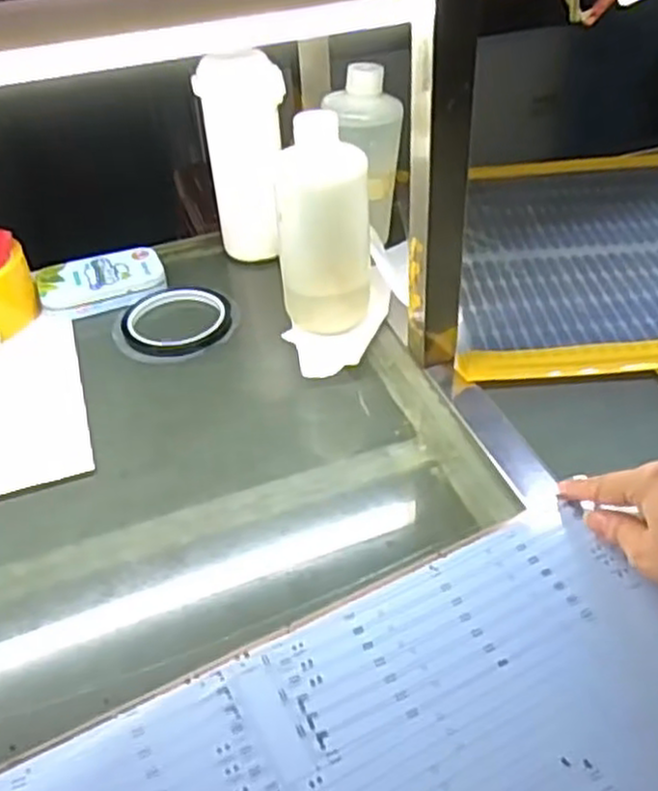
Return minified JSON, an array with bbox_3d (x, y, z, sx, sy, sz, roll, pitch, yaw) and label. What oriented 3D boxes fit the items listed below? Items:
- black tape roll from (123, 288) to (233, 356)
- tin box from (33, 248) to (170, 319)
[{"bbox_3d":[-0.128,-0.065,0.630,0.090,0.008,0.086,-2,41,1],"label":"black tape roll"},{"bbox_3d":[-0.202,-0.102,0.666,0.107,0.021,0.063,-15,43,-14],"label":"tin box"}]

